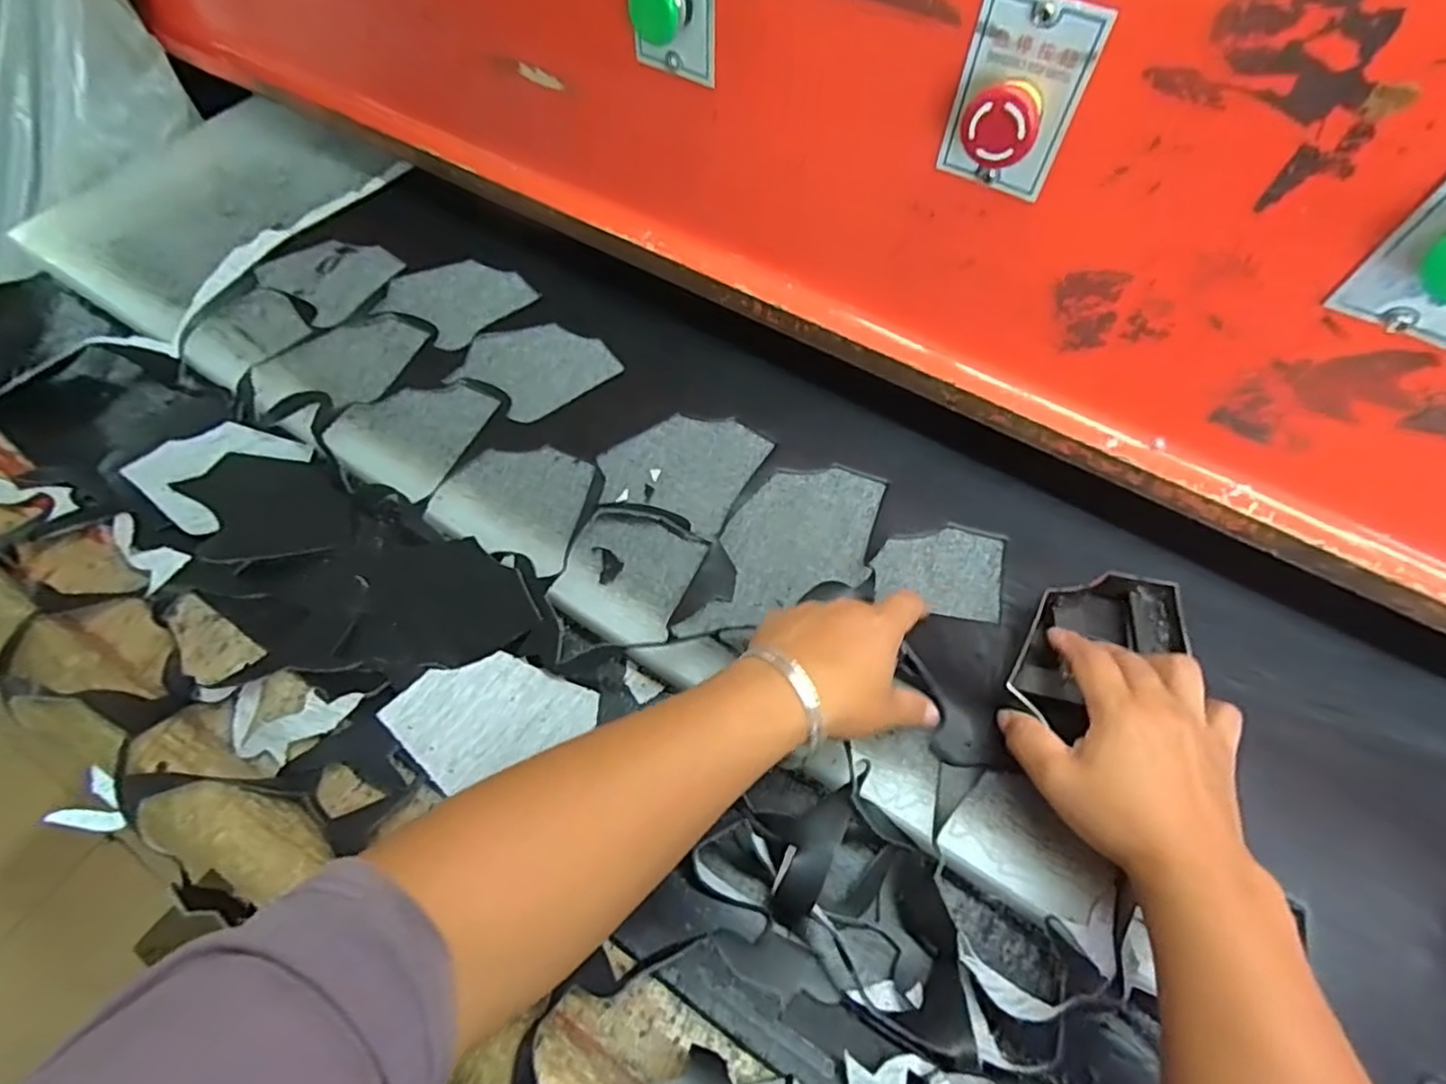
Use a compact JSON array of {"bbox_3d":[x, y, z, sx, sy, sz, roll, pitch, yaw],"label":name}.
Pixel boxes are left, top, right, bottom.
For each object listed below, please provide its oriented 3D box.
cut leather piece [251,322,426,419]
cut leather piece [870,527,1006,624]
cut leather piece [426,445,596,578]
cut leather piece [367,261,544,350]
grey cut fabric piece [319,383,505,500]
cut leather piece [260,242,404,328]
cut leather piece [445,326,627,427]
[{"bbox_3d":[-0.328,-0.152,0.572,0.100,0.020,0.129,21,62,9],"label":"cut leather piece"},{"bbox_3d":[0.156,0.019,0.483,0.090,0.005,0.067,11,64,3],"label":"cut leather piece"},{"bbox_3d":[-0.152,-0.035,0.511,0.114,0.006,0.097,25,63,11],"label":"cut leather piece"},{"bbox_3d":[-0.238,-0.221,0.604,0.099,0.010,0.105,38,66,18],"label":"cut leather piece"},{"bbox_3d":[-0.253,-0.093,0.544,0.107,0.009,0.106,25,62,11],"label":"grey cut fabric piece"},{"bbox_3d":[-0.360,-0.249,0.621,0.102,0.010,0.095,35,65,16],"label":"cut leather piece"},{"bbox_3d":[-0.160,-0.150,0.570,0.113,0.008,0.097,-35,70,-19],"label":"cut leather piece"}]

